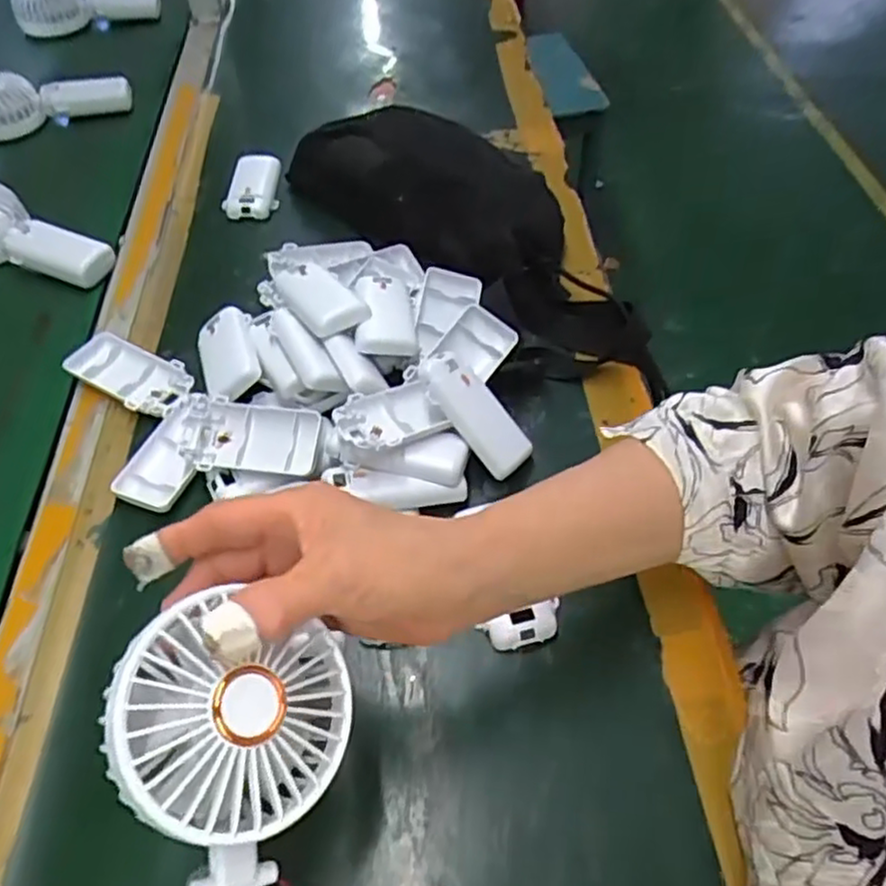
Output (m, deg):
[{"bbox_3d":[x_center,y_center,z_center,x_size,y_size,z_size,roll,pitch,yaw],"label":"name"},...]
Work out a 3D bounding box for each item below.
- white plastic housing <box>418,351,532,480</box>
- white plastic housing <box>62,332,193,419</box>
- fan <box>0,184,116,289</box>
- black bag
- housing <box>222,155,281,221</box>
[{"bbox_3d":[0.022,-0.022,0.475,0.045,0.018,0.093,-40,92,-26],"label":"white plastic housing"},{"bbox_3d":[-0.236,-0.052,0.532,0.099,0.018,0.050,25,57,21],"label":"white plastic housing"},{"bbox_3d":[-0.383,-0.195,0.644,0.172,0.050,0.077,10,54,10],"label":"fan"},{"bbox_3d":[0.043,-0.198,0.604,0.384,0.076,0.141,37,63,27],"label":"black bag"},{"bbox_3d":[-0.190,-0.255,0.698,0.053,0.018,0.085,-6,53,-1],"label":"housing"}]

